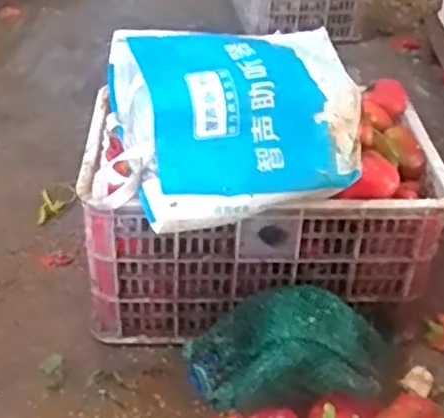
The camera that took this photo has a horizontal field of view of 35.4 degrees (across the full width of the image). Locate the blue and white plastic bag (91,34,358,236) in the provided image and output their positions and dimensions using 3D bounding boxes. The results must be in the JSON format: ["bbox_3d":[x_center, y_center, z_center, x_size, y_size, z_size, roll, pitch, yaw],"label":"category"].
[{"bbox_3d":[0.010,-0.116,0.901,0.330,0.160,0.246,-6,37,-12],"label":"blue and white plastic bag"}]

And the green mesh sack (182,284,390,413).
[{"bbox_3d":[0.094,0.203,0.951,0.292,0.181,0.158,5,36,2],"label":"green mesh sack"}]

